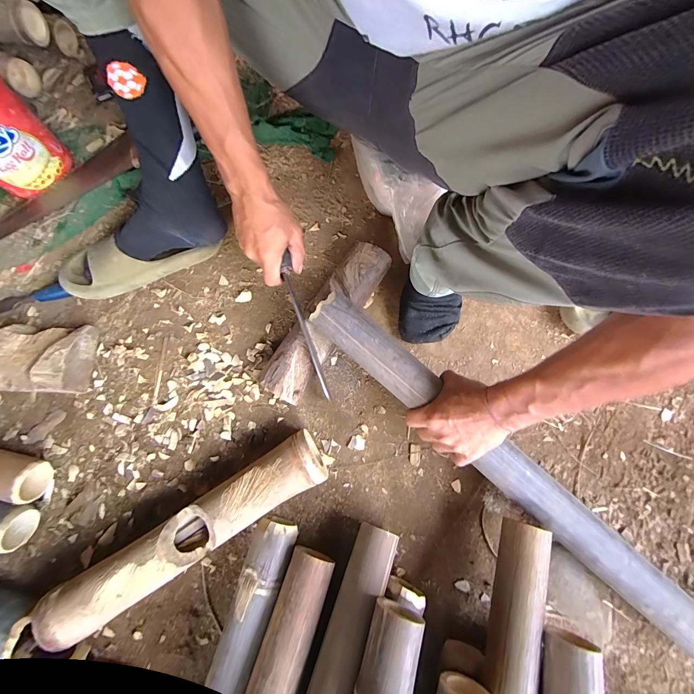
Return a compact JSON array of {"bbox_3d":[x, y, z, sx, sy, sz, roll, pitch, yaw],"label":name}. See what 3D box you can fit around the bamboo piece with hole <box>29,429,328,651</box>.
[{"bbox_3d":[-0.208,0.252,0.445,0.390,0.066,0.068,-32,79,-6],"label":"bamboo piece with hole"}]

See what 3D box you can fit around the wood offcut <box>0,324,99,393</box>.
[{"bbox_3d":[-0.544,0.013,0.503,0.281,0.064,0.106,2,77,1],"label":"wood offcut"}]

